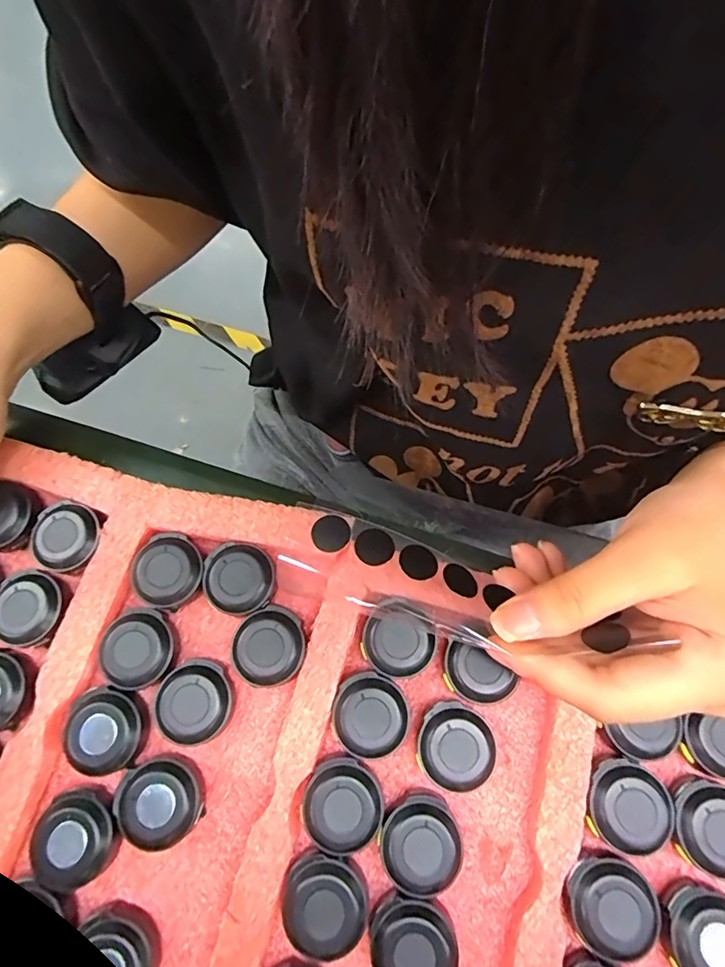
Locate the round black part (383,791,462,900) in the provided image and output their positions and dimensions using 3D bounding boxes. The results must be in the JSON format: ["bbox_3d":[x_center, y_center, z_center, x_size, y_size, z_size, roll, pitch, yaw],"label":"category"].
[{"bbox_3d":[0.021,0.128,0.179,0.027,0.008,0.030,-11,71,-1],"label":"round black part"}]

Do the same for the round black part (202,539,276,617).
[{"bbox_3d":[-0.051,0.040,0.211,0.030,0.013,0.028,-1,71,2],"label":"round black part"}]

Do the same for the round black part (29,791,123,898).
[{"bbox_3d":[-0.104,0.128,0.183,0.028,0.012,0.030,-1,71,2],"label":"round black part"}]

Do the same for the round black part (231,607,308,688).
[{"bbox_3d":[-0.037,0.065,0.202,0.028,0.013,0.030,-1,71,2],"label":"round black part"}]

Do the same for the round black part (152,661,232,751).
[{"bbox_3d":[-0.065,0.085,0.197,0.027,0.013,0.030,-14,71,-2],"label":"round black part"}]

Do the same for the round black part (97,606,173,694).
[{"bbox_3d":[-0.089,0.066,0.203,0.026,0.014,0.030,-12,71,-2],"label":"round black part"}]

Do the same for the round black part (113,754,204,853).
[{"bbox_3d":[-0.074,0.117,0.187,0.028,0.014,0.030,-1,71,2],"label":"round black part"}]

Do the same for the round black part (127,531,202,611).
[{"bbox_3d":[-0.081,0.036,0.210,0.027,0.009,0.028,-1,71,2],"label":"round black part"}]

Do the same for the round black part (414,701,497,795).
[{"bbox_3d":[0.035,0.100,0.191,0.027,0.012,0.028,-1,71,2],"label":"round black part"}]

